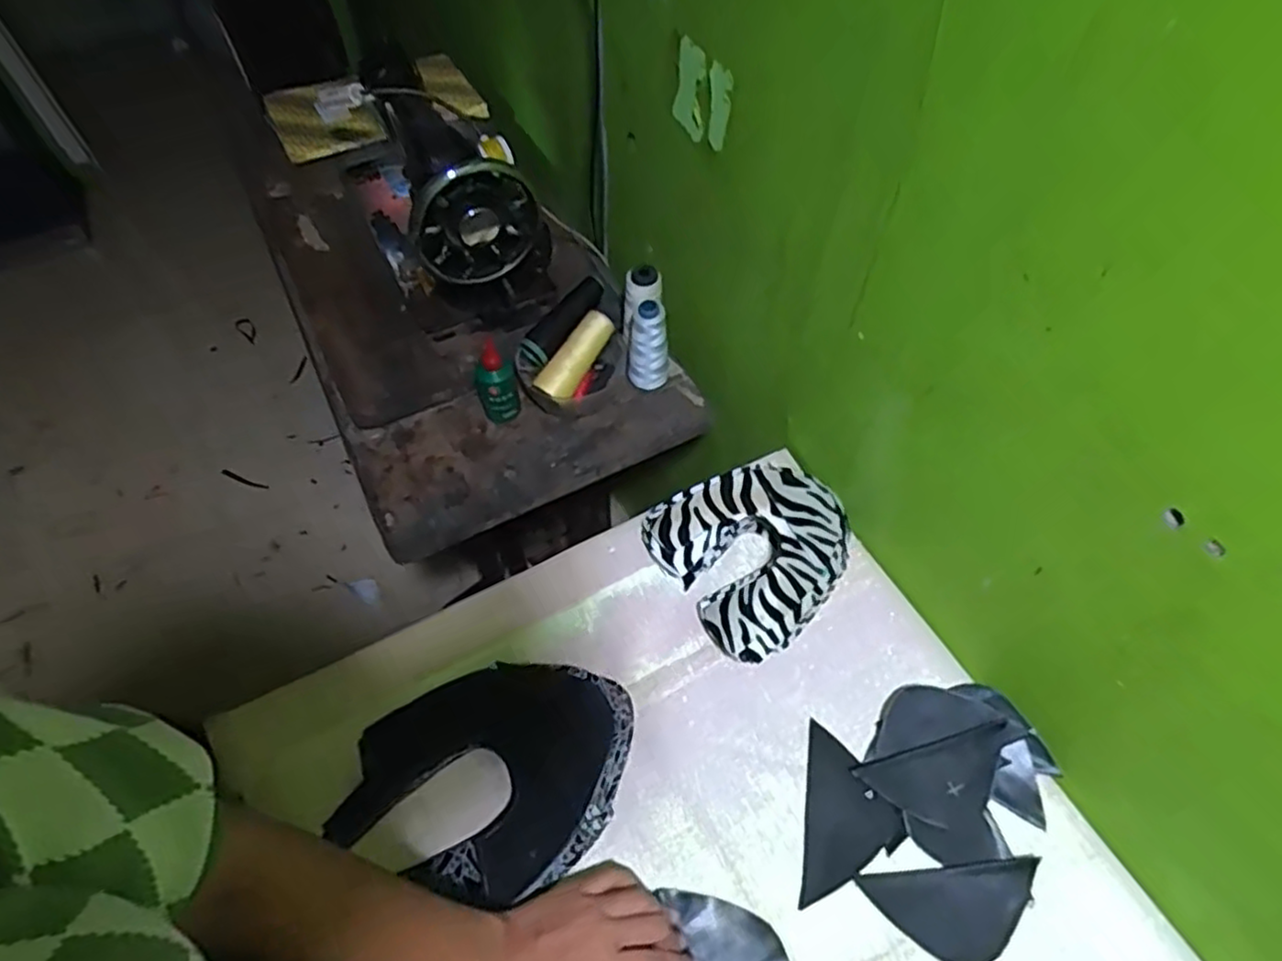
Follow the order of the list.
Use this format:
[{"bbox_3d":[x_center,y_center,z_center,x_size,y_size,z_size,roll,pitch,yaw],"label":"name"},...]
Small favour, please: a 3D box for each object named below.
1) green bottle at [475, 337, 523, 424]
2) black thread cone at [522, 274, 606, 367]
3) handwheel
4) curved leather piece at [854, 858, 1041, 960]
[{"bbox_3d":[-0.158,-0.102,0.787,0.041,0.105,0.038,-14,57,-8],"label":"green bottle"},{"bbox_3d":[-0.085,-0.178,0.807,0.030,0.029,0.123,34,76,21],"label":"black thread cone"},{"bbox_3d":[-0.176,-0.274,0.753,0.131,0.124,0.036,-28,61,-17],"label":"handwheel"},{"bbox_3d":[0.242,0.332,0.546,0.131,0.004,0.063,-5,59,-1],"label":"curved leather piece"}]

